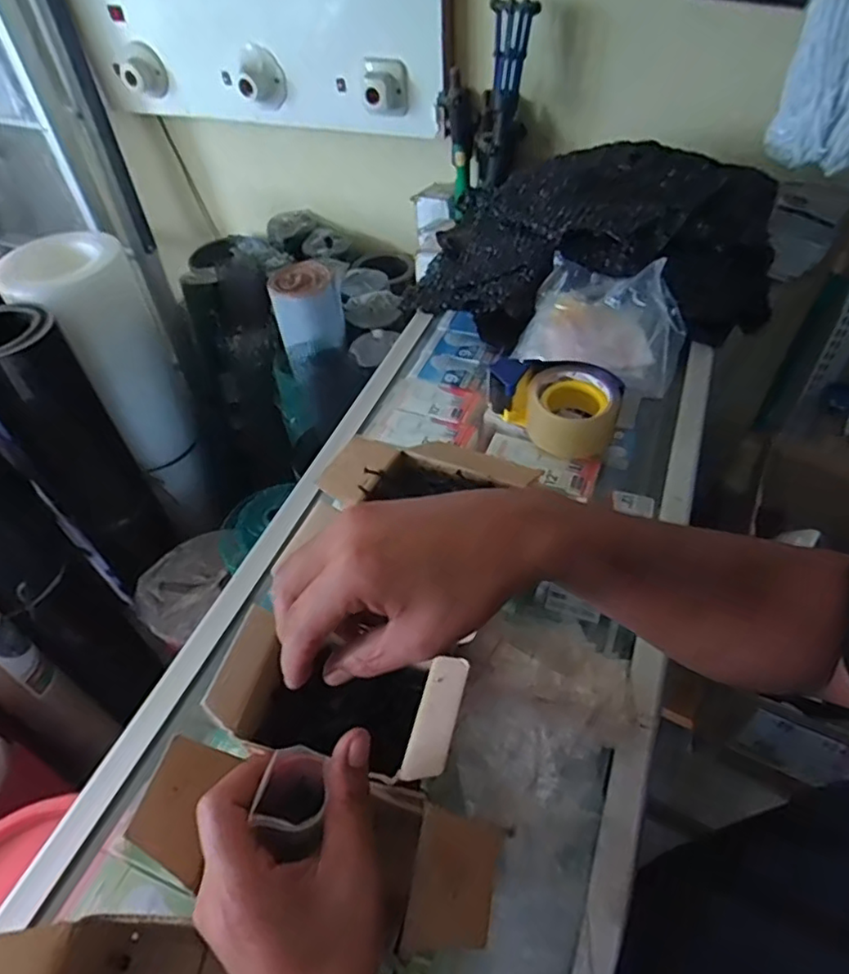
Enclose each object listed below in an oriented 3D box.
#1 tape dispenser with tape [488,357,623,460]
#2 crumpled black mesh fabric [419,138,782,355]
[{"bbox_3d":[0.140,-0.090,0.689,0.138,0.066,0.089,18,52,19],"label":"tape dispenser with tape"},{"bbox_3d":[0.240,-0.343,0.864,0.487,0.125,0.347,5,49,9],"label":"crumpled black mesh fabric"}]

